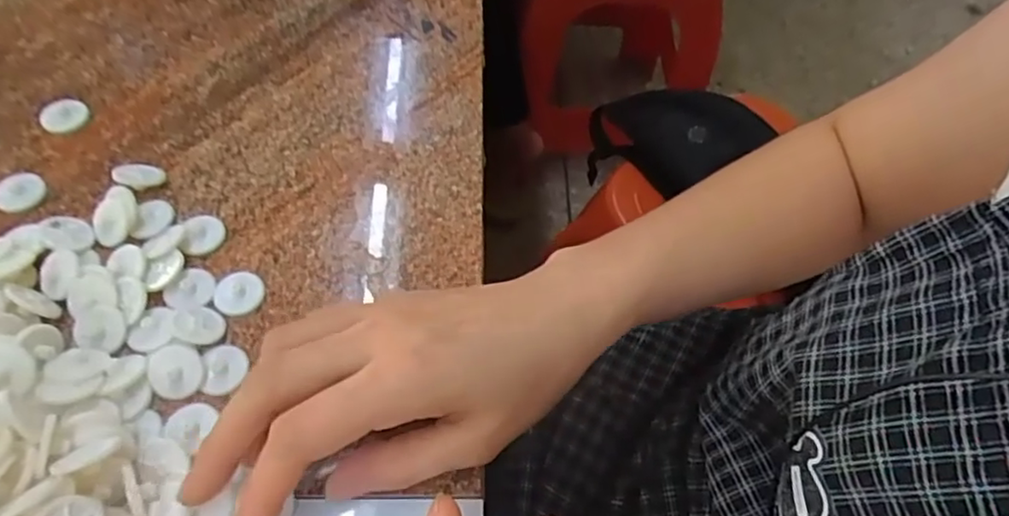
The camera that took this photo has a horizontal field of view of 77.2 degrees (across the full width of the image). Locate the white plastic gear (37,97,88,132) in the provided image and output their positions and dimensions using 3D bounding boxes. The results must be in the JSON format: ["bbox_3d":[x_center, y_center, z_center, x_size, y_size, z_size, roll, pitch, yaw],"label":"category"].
[{"bbox_3d":[-0.233,-0.076,0.335,0.023,0.004,0.021,-30,65,-21],"label":"white plastic gear"}]

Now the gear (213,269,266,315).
[{"bbox_3d":[-0.121,0.016,0.289,0.022,0.005,0.020,2,58,-4],"label":"gear"}]

